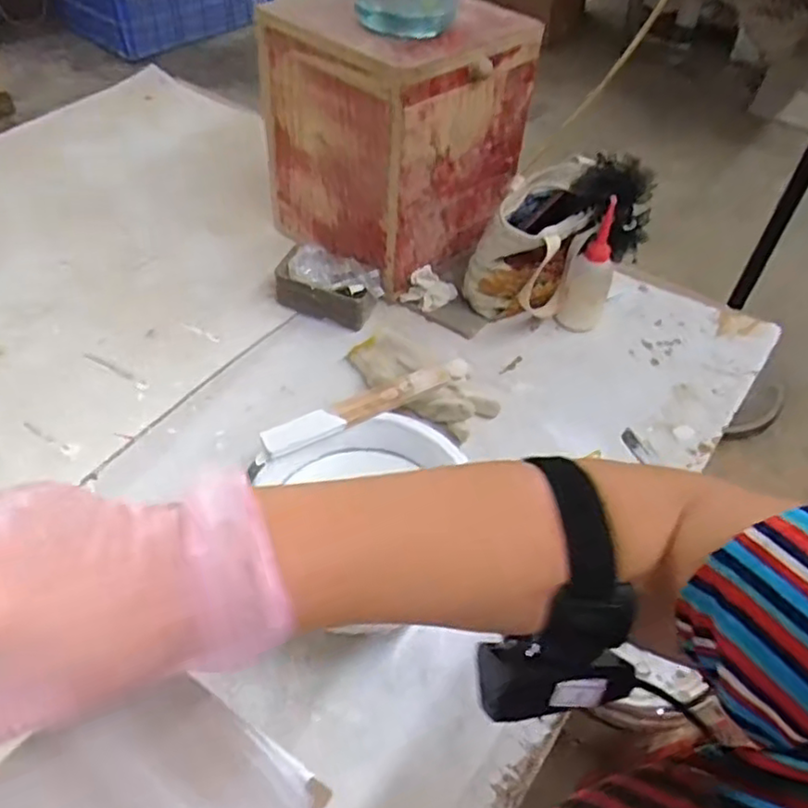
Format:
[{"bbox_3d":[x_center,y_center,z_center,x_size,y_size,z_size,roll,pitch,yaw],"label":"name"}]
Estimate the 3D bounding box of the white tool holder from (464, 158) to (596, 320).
[{"bbox_3d":[0.167,-0.194,0.885,0.097,0.169,0.147,40,61,20],"label":"white tool holder"}]

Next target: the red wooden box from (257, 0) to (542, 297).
[{"bbox_3d":[-0.010,-0.360,0.921,0.267,0.316,0.277,-38,66,-26],"label":"red wooden box"}]

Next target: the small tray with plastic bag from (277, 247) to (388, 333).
[{"bbox_3d":[-0.095,-0.153,0.892,0.138,0.071,0.059,16,49,11],"label":"small tray with plastic bag"}]

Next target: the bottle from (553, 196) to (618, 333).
[{"bbox_3d":[0.234,-0.166,0.868,0.059,0.164,0.049,-12,50,-14],"label":"bottle"}]

